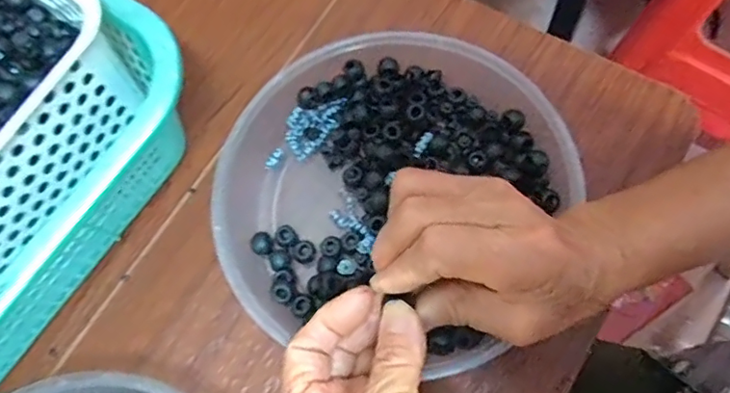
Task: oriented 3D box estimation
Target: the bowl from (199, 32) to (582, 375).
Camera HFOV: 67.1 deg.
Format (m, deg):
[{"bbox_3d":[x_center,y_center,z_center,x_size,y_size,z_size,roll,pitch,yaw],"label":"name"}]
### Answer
[{"bbox_3d":[0.012,-0.003,0.371,0.211,0.066,0.221,34,77,15],"label":"bowl"}]

